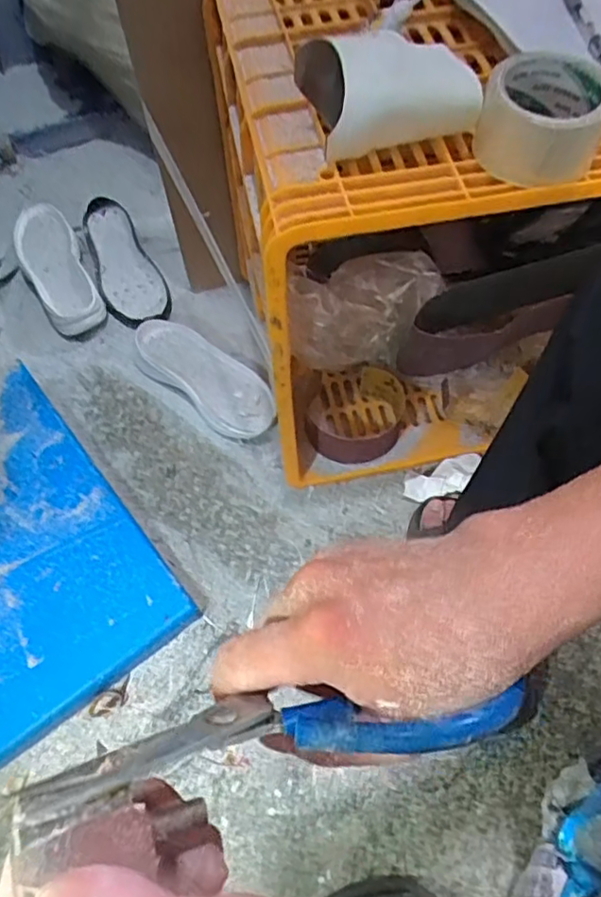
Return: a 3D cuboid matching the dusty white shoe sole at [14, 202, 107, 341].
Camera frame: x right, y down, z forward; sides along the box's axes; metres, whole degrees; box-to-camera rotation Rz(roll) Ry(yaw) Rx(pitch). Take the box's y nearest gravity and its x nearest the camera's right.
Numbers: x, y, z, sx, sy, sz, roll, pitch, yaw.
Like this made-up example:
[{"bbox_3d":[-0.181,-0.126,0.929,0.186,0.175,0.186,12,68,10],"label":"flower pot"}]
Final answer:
[{"bbox_3d":[-0.404,-0.300,1.030,0.100,0.057,0.251,-23,79,-11],"label":"dusty white shoe sole"}]

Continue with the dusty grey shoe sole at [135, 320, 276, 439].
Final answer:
[{"bbox_3d":[-0.145,-0.110,0.962,0.109,0.043,0.269,-41,67,-19],"label":"dusty grey shoe sole"}]

